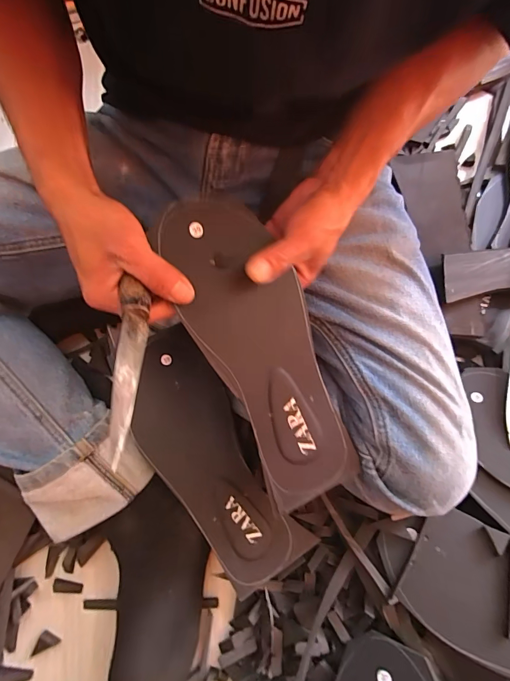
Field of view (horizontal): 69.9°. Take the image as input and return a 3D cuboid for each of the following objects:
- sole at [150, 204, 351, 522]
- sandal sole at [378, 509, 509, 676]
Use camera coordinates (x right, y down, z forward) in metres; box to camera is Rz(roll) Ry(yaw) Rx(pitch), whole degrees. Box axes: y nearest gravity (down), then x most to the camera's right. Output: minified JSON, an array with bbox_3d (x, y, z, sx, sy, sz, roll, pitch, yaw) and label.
[{"bbox_3d":[0.005,0.006,0.299,0.091,0.015,0.251,-24,92,-5],"label":"sole"},{"bbox_3d":[0.228,0.225,0.299,0.238,0.019,0.096,20,75,27],"label":"sandal sole"}]

